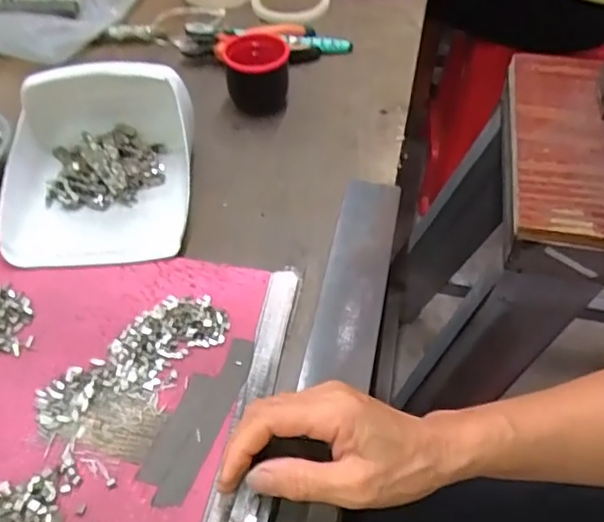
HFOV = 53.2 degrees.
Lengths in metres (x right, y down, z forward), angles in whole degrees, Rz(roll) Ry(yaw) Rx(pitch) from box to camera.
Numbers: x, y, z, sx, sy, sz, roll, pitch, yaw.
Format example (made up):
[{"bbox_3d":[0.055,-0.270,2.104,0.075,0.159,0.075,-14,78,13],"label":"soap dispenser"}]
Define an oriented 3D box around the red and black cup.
[{"bbox_3d":[-0.046,-0.195,0.625,0.063,0.058,0.069,-1,50,1],"label":"red and black cup"}]

